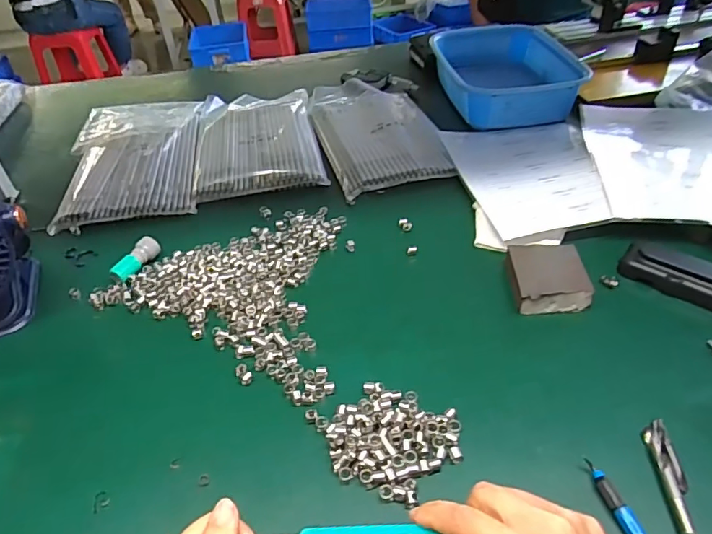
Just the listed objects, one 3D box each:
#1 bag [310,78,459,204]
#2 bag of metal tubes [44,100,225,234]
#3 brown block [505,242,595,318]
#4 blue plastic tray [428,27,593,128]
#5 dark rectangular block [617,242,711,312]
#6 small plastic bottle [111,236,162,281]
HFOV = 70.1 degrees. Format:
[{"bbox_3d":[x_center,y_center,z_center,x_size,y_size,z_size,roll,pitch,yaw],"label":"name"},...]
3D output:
[{"bbox_3d":[0.028,-0.220,0.800,0.176,0.021,0.334,-12,41,-9],"label":"bag"},{"bbox_3d":[-0.324,-0.177,0.765,0.207,0.031,0.326,-10,41,-6],"label":"bag of metal tubes"},{"bbox_3d":[0.191,0.012,0.513,0.073,0.026,0.078,-1,41,3],"label":"brown block"},{"bbox_3d":[0.245,-0.330,0.876,0.200,0.080,0.301,-6,41,-3],"label":"blue plastic tray"},{"bbox_3d":[0.318,0.008,0.498,0.045,0.024,0.103,-34,49,-30],"label":"dark rectangular block"},{"bbox_3d":[-0.249,-0.009,0.574,0.021,0.021,0.061,14,44,20],"label":"small plastic bottle"}]

